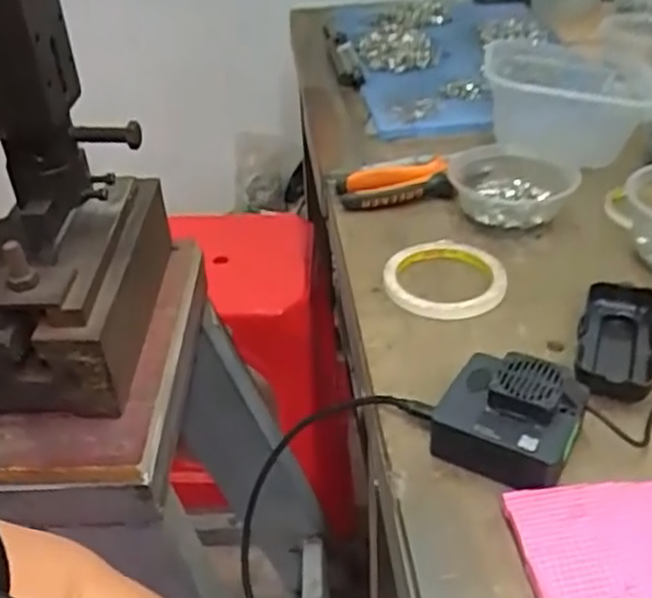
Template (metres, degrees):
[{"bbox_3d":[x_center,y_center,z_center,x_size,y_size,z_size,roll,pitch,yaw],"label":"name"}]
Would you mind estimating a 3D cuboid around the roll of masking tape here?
[{"bbox_3d":[0.098,-0.018,0.605,0.098,0.015,0.098,-2,36,1],"label":"roll of masking tape"}]

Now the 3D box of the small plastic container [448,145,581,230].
[{"bbox_3d":[0.172,-0.108,0.689,0.112,0.039,0.104,2,37,7],"label":"small plastic container"}]

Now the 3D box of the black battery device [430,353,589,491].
[{"bbox_3d":[0.112,0.072,0.452,0.081,0.043,0.072,18,42,28],"label":"black battery device"}]

